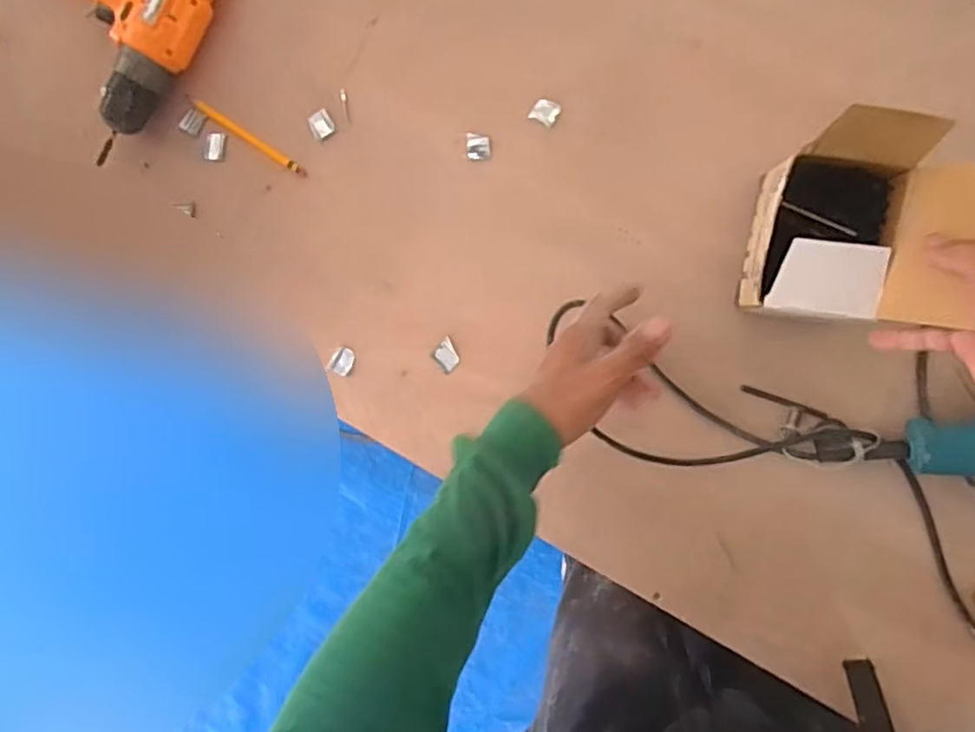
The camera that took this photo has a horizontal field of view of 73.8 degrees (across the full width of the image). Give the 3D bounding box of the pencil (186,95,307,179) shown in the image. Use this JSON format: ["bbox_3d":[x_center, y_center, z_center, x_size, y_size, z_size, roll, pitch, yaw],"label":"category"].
[{"bbox_3d":[-0.232,-0.220,0.622,0.133,0.005,0.010,33,97,2],"label":"pencil"}]

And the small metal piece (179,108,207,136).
[{"bbox_3d":[-0.285,-0.235,0.626,0.020,0.004,0.022,28,97,3],"label":"small metal piece"}]

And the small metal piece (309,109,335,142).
[{"bbox_3d":[-0.158,-0.230,0.619,0.020,0.004,0.025,-25,92,7],"label":"small metal piece"}]

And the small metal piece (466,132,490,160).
[{"bbox_3d":[-0.009,-0.206,0.607,0.022,0.004,0.026,-5,94,6],"label":"small metal piece"}]

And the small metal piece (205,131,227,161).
[{"bbox_3d":[-0.264,-0.213,0.630,0.019,0.004,0.027,12,96,4],"label":"small metal piece"}]

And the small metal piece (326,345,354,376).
[{"bbox_3d":[-0.141,-0.004,0.634,0.021,0.006,0.026,27,97,3],"label":"small metal piece"}]

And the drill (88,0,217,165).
[{"bbox_3d":[-0.370,-0.327,0.606,0.198,0.048,0.211,33,97,2],"label":"drill"}]

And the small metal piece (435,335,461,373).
[{"bbox_3d":[-0.039,-0.010,0.624,0.020,0.004,0.028,-34,91,7],"label":"small metal piece"}]

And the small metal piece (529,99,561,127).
[{"bbox_3d":[0.054,-0.235,0.599,0.023,0.004,0.021,28,97,3],"label":"small metal piece"}]

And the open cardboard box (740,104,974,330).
[{"bbox_3d":[0.293,-0.104,0.490,0.143,0.129,0.145,13,96,4],"label":"open cardboard box"}]

